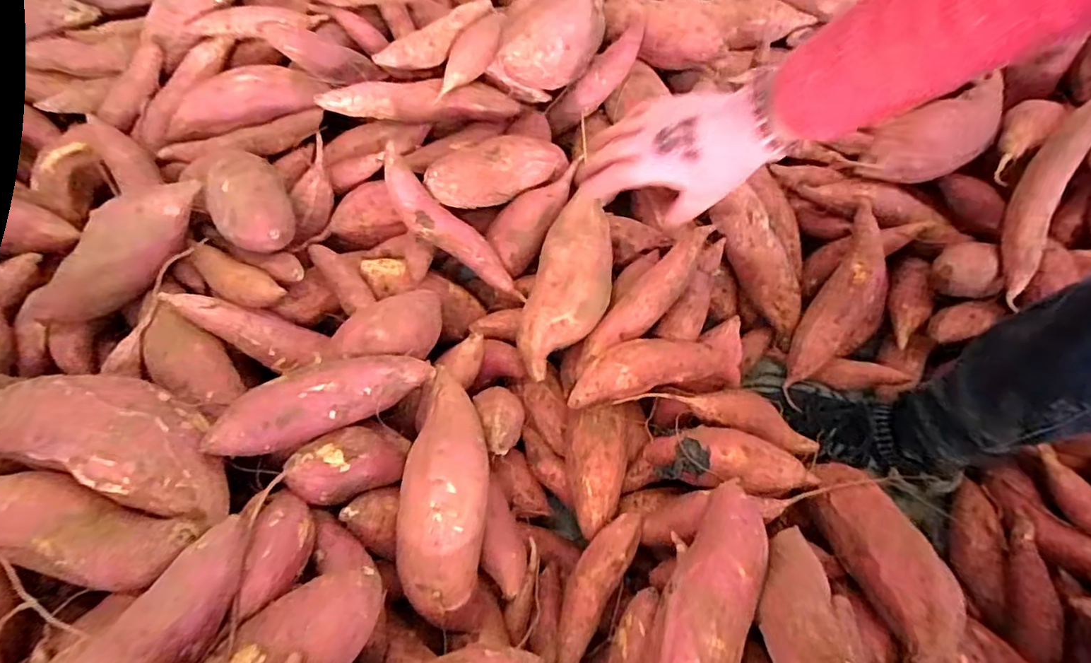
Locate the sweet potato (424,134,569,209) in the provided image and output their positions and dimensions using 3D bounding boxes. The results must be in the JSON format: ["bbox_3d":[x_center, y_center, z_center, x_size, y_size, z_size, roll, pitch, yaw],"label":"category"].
[{"bbox_3d":[-0.047,-0.161,0.551,0.164,0.042,0.054,-25,69,-34],"label":"sweet potato"}]

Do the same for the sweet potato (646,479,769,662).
[{"bbox_3d":[0.098,0.205,0.360,0.056,0.044,0.235,25,56,10],"label":"sweet potato"}]

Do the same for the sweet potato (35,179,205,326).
[{"bbox_3d":[-0.358,-0.068,0.466,0.051,0.048,0.158,30,73,11],"label":"sweet potato"}]

